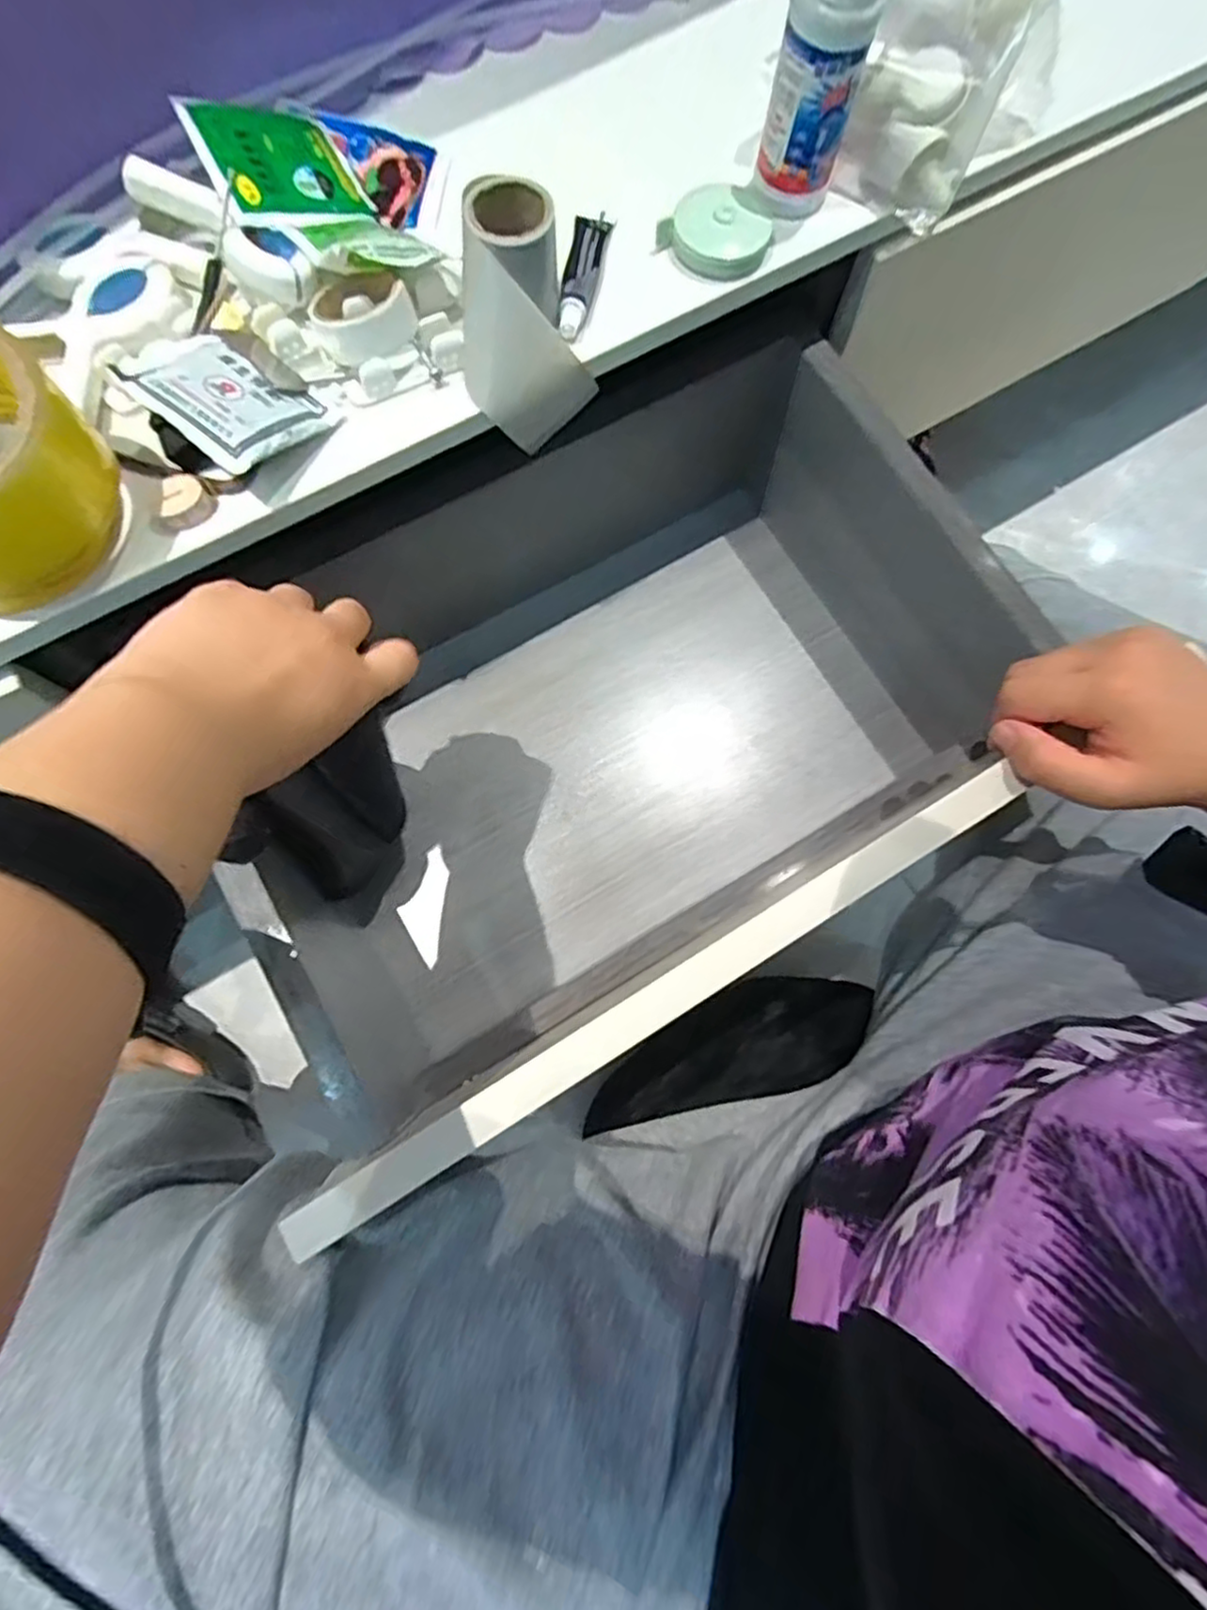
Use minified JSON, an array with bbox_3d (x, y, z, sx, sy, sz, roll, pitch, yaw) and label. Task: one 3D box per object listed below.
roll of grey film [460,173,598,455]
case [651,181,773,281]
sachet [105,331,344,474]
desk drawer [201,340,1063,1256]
[{"bbox_3d":[-0.038,-0.233,0.337,0.058,0.086,0.069,-5,76,-1],"label":"roll of grey film"},{"bbox_3d":[0.059,-0.299,0.360,0.046,0.020,0.045,0,76,0],"label":"case"},{"bbox_3d":[-0.169,-0.183,0.308,0.072,0.006,0.063,32,58,-6],"label":"sachet"},{"bbox_3d":[0.016,-0.044,0.444,0.433,0.148,0.270,-32,78,-7],"label":"desk drawer"}]

